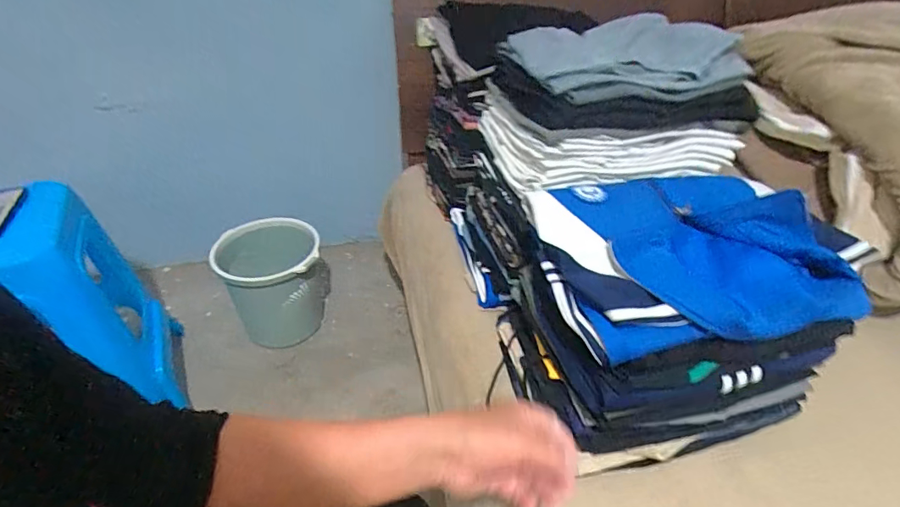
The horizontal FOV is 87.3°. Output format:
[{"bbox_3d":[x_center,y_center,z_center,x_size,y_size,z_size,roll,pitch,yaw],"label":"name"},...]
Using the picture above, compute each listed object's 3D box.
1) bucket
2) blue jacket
[{"bbox_3d":[-0.448,0.083,1.224,0.236,0.270,0.229,-8,39,-12],"label":"bucket"},{"bbox_3d":[0.262,-0.001,0.550,0.289,0.108,0.240,-8,39,-12],"label":"blue jacket"}]

